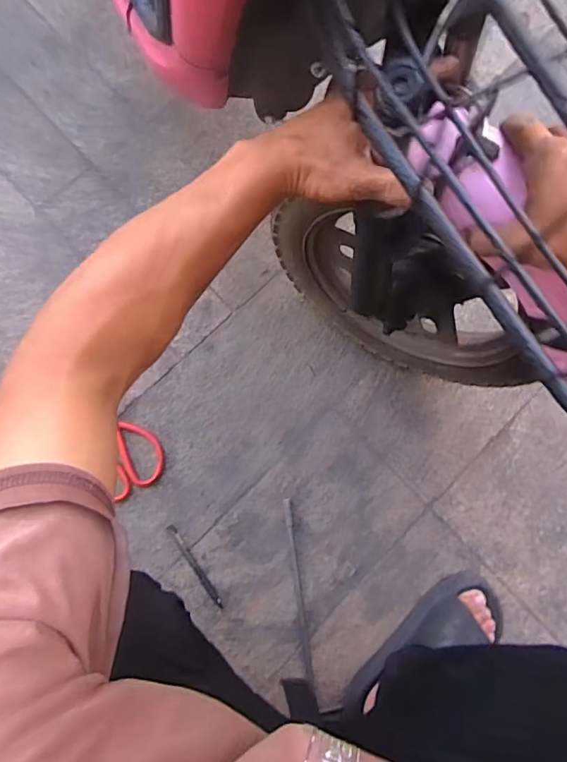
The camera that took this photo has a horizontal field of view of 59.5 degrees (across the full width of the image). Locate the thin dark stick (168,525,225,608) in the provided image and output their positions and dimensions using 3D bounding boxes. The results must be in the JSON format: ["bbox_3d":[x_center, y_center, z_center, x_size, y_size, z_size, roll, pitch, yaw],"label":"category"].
[{"bbox_3d":[-0.119,0.253,0.678,0.010,0.004,0.130,-33,89,-8],"label":"thin dark stick"}]

